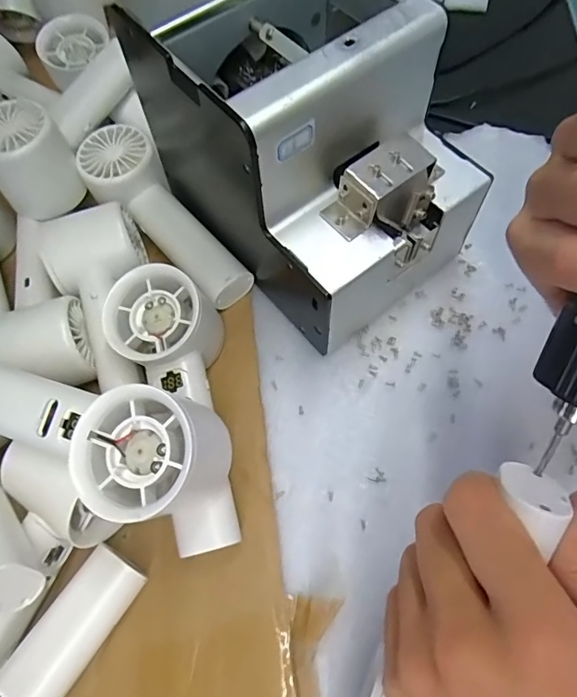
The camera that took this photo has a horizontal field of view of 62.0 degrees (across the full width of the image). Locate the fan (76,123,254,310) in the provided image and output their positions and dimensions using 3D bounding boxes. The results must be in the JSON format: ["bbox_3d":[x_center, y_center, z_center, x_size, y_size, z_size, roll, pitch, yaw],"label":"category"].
[{"bbox_3d":[-0.084,-0.093,0.334,0.052,0.041,0.159,-42,69,-14],"label":"fan"}]

